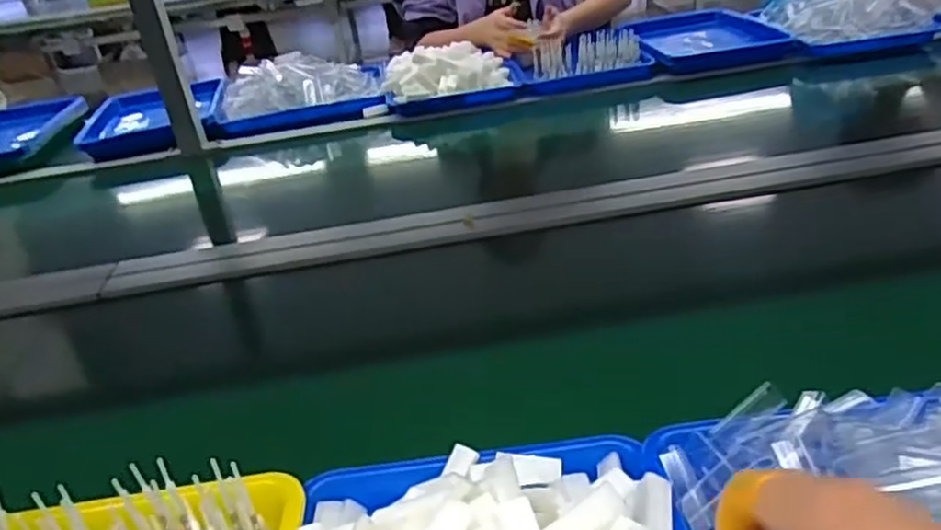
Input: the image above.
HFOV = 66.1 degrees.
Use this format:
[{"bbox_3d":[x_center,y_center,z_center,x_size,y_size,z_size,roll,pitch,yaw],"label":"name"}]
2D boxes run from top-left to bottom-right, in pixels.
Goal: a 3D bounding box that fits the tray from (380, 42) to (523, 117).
[{"bbox_3d":[-0.035,-0.362,1.381,0.247,0.078,0.211,-7,29,1],"label":"tray"}]

